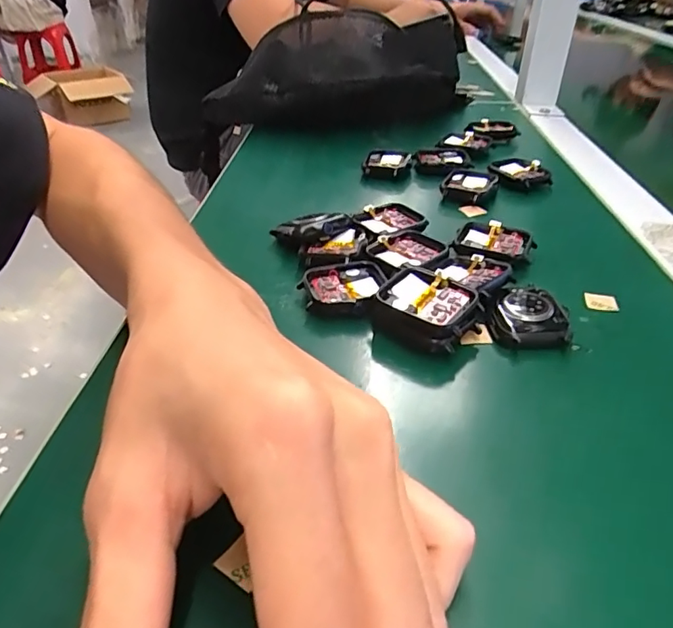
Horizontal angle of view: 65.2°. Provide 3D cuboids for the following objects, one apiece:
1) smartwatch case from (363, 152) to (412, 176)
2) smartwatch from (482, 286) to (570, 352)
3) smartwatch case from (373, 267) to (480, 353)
[{"bbox_3d":[0.041,-0.125,0.442,0.036,0.016,0.031,10,36,12],"label":"smartwatch case"},{"bbox_3d":[0.093,0.003,0.261,0.039,0.016,0.037,4,35,5],"label":"smartwatch"},{"bbox_3d":[0.042,-0.003,0.253,0.043,0.014,0.042,21,39,26],"label":"smartwatch case"}]

